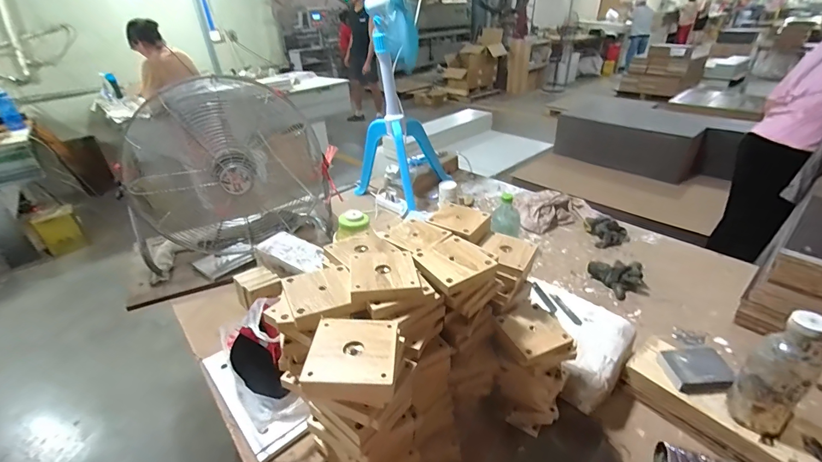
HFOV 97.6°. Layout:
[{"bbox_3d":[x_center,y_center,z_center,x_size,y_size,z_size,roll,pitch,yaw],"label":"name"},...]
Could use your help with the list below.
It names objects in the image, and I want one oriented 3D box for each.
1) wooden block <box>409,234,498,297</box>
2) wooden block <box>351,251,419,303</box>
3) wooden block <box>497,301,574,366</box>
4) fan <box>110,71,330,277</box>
[{"bbox_3d":[0.052,0.039,0.481,0.088,0.016,0.099,-23,37,-28],"label":"wooden block"},{"bbox_3d":[-0.034,0.050,0.446,0.078,0.015,0.080,-6,32,-5],"label":"wooden block"},{"bbox_3d":[0.174,0.147,0.532,0.090,0.016,0.088,-15,34,-18],"label":"wooden block"},{"bbox_3d":[-0.545,-0.180,1.069,0.535,0.477,0.325,-22,36,-27],"label":"fan"}]

